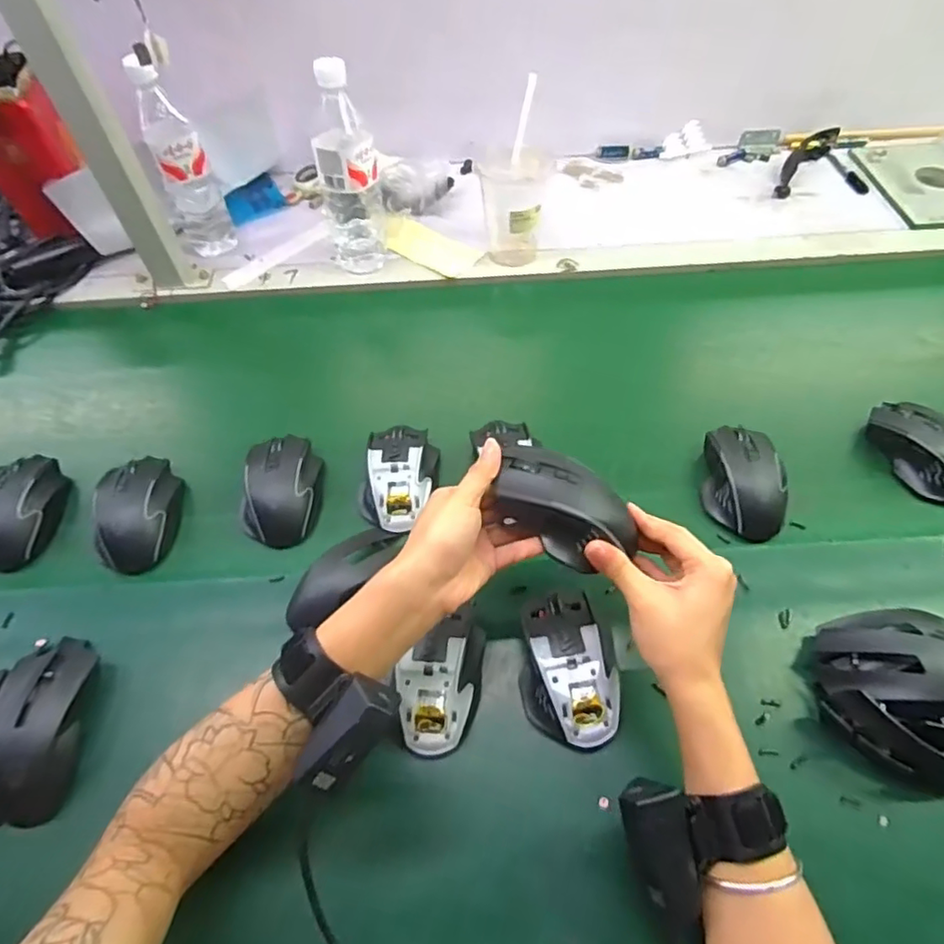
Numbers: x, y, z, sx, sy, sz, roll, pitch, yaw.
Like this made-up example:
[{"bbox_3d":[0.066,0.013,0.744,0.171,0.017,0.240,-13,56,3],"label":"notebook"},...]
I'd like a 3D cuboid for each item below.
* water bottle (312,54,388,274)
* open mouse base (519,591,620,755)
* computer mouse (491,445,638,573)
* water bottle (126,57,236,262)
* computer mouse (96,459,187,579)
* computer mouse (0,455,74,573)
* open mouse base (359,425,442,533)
[{"bbox_3d":[-0.149,-0.353,0.705,0.078,0.210,0.055,-13,56,-6],"label":"water bottle"},{"bbox_3d":[0.071,0.149,0.457,0.067,0.041,0.114,-10,55,-4],"label":"open mouse base"},{"bbox_3d":[0.067,0.021,0.424,0.104,0.046,0.069,21,59,16],"label":"computer mouse"},{"bbox_3d":[-0.359,-0.376,0.740,0.060,0.223,0.058,-31,59,-17],"label":"water bottle"},{"bbox_3d":[-0.320,0.036,0.567,0.074,0.039,0.115,-9,55,-3],"label":"computer mouse"},{"bbox_3d":[-0.441,0.032,0.581,0.073,0.040,0.120,-10,55,-4],"label":"computer mouse"},{"bbox_3d":[-0.070,0.002,0.576,0.071,0.034,0.112,3,55,5],"label":"open mouse base"}]

